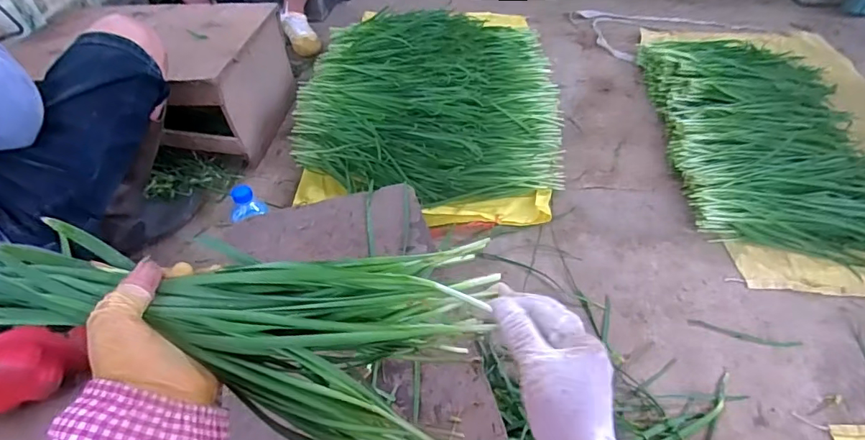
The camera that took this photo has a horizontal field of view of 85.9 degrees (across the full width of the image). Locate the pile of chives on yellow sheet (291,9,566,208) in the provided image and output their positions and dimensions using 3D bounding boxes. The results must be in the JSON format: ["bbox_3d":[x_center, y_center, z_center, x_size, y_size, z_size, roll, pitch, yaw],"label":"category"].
[{"bbox_3d":[0.001,-0.358,1.219,0.634,0.132,0.767,3,47,5],"label":"pile of chives on yellow sheet"}]

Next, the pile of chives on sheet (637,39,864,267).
[{"bbox_3d":[0.770,-0.232,1.090,0.429,0.092,0.764,4,47,6],"label":"pile of chives on sheet"}]

